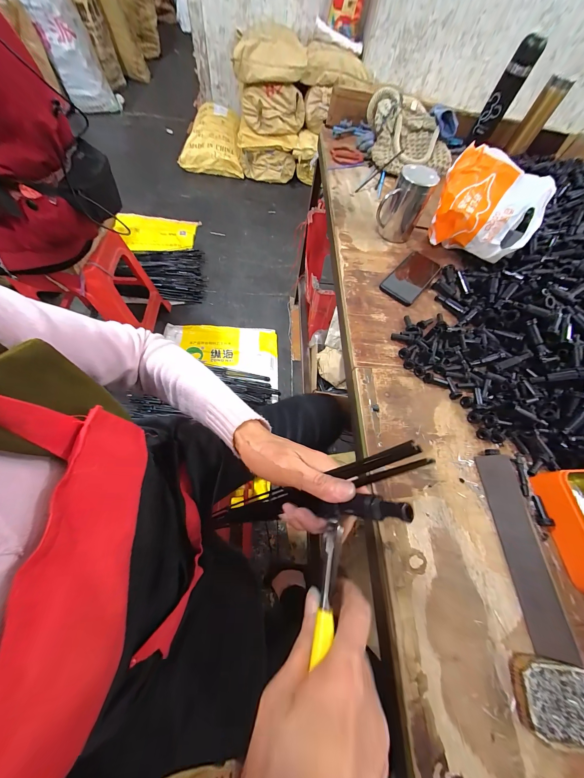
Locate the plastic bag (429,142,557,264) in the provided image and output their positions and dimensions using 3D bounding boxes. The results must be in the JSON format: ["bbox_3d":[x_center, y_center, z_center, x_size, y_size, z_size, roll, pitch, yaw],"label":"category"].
[{"bbox_3d":[0.394,-0.364,0.522,0.199,0.141,0.115,39,66,12],"label":"plastic bag"}]

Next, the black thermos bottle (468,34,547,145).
[{"bbox_3d":[0.614,-0.855,0.722,0.068,0.182,0.059,34,66,9],"label":"black thermos bottle"}]

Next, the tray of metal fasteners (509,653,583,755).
[{"bbox_3d":[0.278,0.322,0.259,0.090,0.020,0.064,7,65,-4],"label":"tray of metal fasteners"}]

